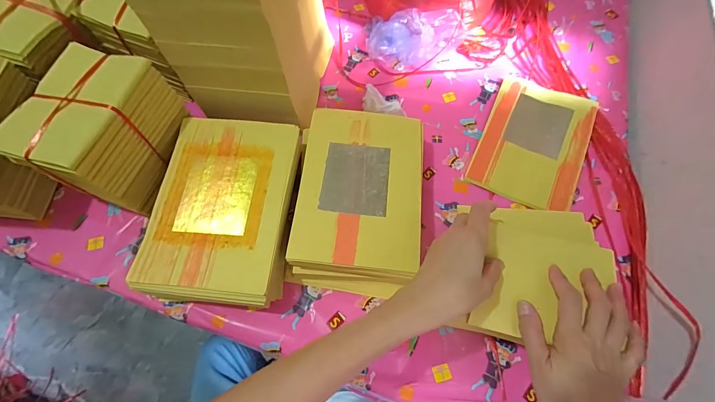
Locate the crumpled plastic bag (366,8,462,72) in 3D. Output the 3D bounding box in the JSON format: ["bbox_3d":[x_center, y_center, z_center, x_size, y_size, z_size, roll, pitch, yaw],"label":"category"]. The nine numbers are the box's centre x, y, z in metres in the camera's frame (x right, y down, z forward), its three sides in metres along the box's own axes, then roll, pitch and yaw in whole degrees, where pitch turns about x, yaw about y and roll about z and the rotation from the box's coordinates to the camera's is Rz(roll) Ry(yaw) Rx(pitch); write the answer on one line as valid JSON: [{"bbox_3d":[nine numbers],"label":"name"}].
[{"bbox_3d":[0.098,-0.302,0.580,0.175,0.064,0.101,10,67,3],"label":"crumpled plastic bag"}]

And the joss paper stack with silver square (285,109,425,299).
[{"bbox_3d":[0.003,-0.004,0.447,0.165,0.065,0.249,7,67,2],"label":"joss paper stack with silver square"}]

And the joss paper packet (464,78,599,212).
[{"bbox_3d":[0.289,-0.098,0.514,0.157,0.018,0.227,24,68,9],"label":"joss paper packet"}]

